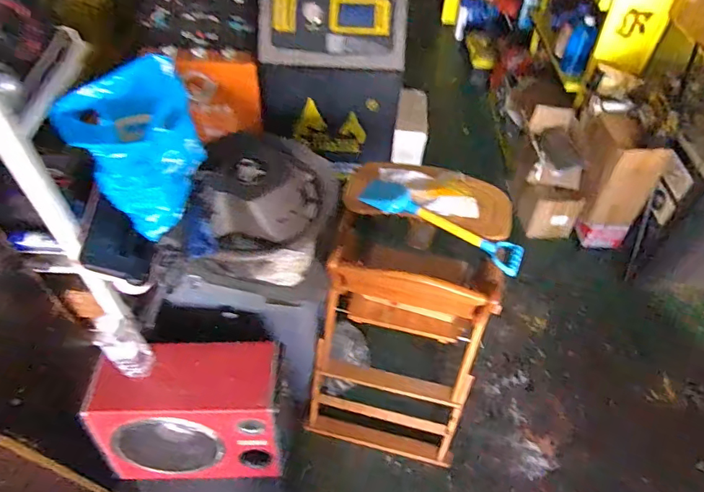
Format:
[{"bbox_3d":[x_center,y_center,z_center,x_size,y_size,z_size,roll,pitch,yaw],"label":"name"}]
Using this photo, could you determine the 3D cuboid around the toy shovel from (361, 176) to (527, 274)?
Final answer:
[{"bbox_3d":[0.242,-0.058,1.300,0.461,0.085,0.105,25,54,17],"label":"toy shovel"}]

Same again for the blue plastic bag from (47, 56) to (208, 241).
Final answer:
[{"bbox_3d":[-0.426,-0.198,0.953,0.163,0.285,0.206,36,58,25],"label":"blue plastic bag"}]

